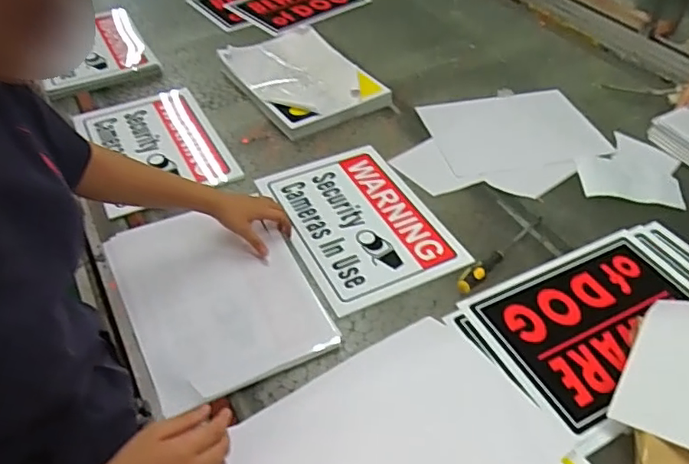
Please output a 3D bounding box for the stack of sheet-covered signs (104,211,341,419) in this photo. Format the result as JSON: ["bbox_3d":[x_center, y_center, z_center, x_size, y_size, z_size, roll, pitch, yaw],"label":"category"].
[{"bbox_3d":[-0.192,0.082,0.862,0.266,0.027,0.345,-20,47,-21],"label":"stack of sheet-covered signs"}]

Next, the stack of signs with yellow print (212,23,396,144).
[{"bbox_3d":[-0.109,-0.357,1.296,0.256,0.053,0.380,-24,49,-24],"label":"stack of signs with yellow print"}]

